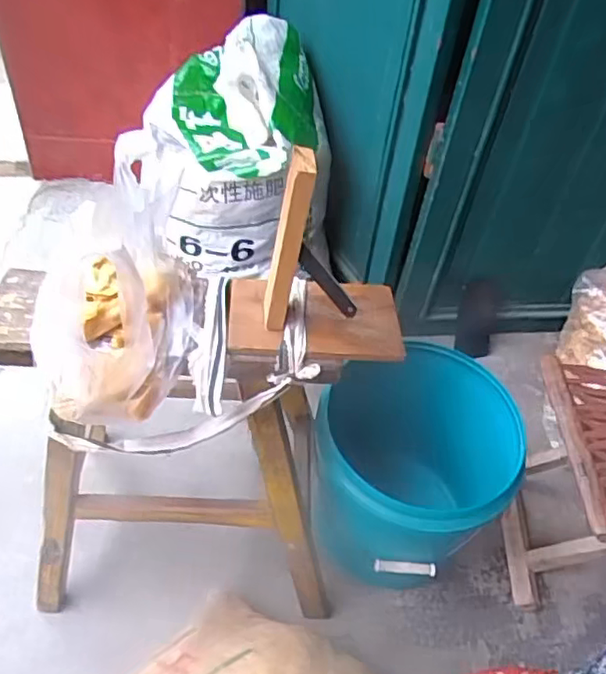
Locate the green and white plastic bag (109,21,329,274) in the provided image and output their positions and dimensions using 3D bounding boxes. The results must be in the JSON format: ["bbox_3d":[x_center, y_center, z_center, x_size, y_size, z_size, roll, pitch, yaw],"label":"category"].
[{"bbox_3d":[-0.104,-0.325,1.076,0.321,0.361,0.314,4,44,-4],"label":"green and white plastic bag"}]

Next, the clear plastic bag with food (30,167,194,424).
[{"bbox_3d":[-0.190,-0.057,0.596,0.157,0.137,0.239,-13,50,-17],"label":"clear plastic bag with food"}]

